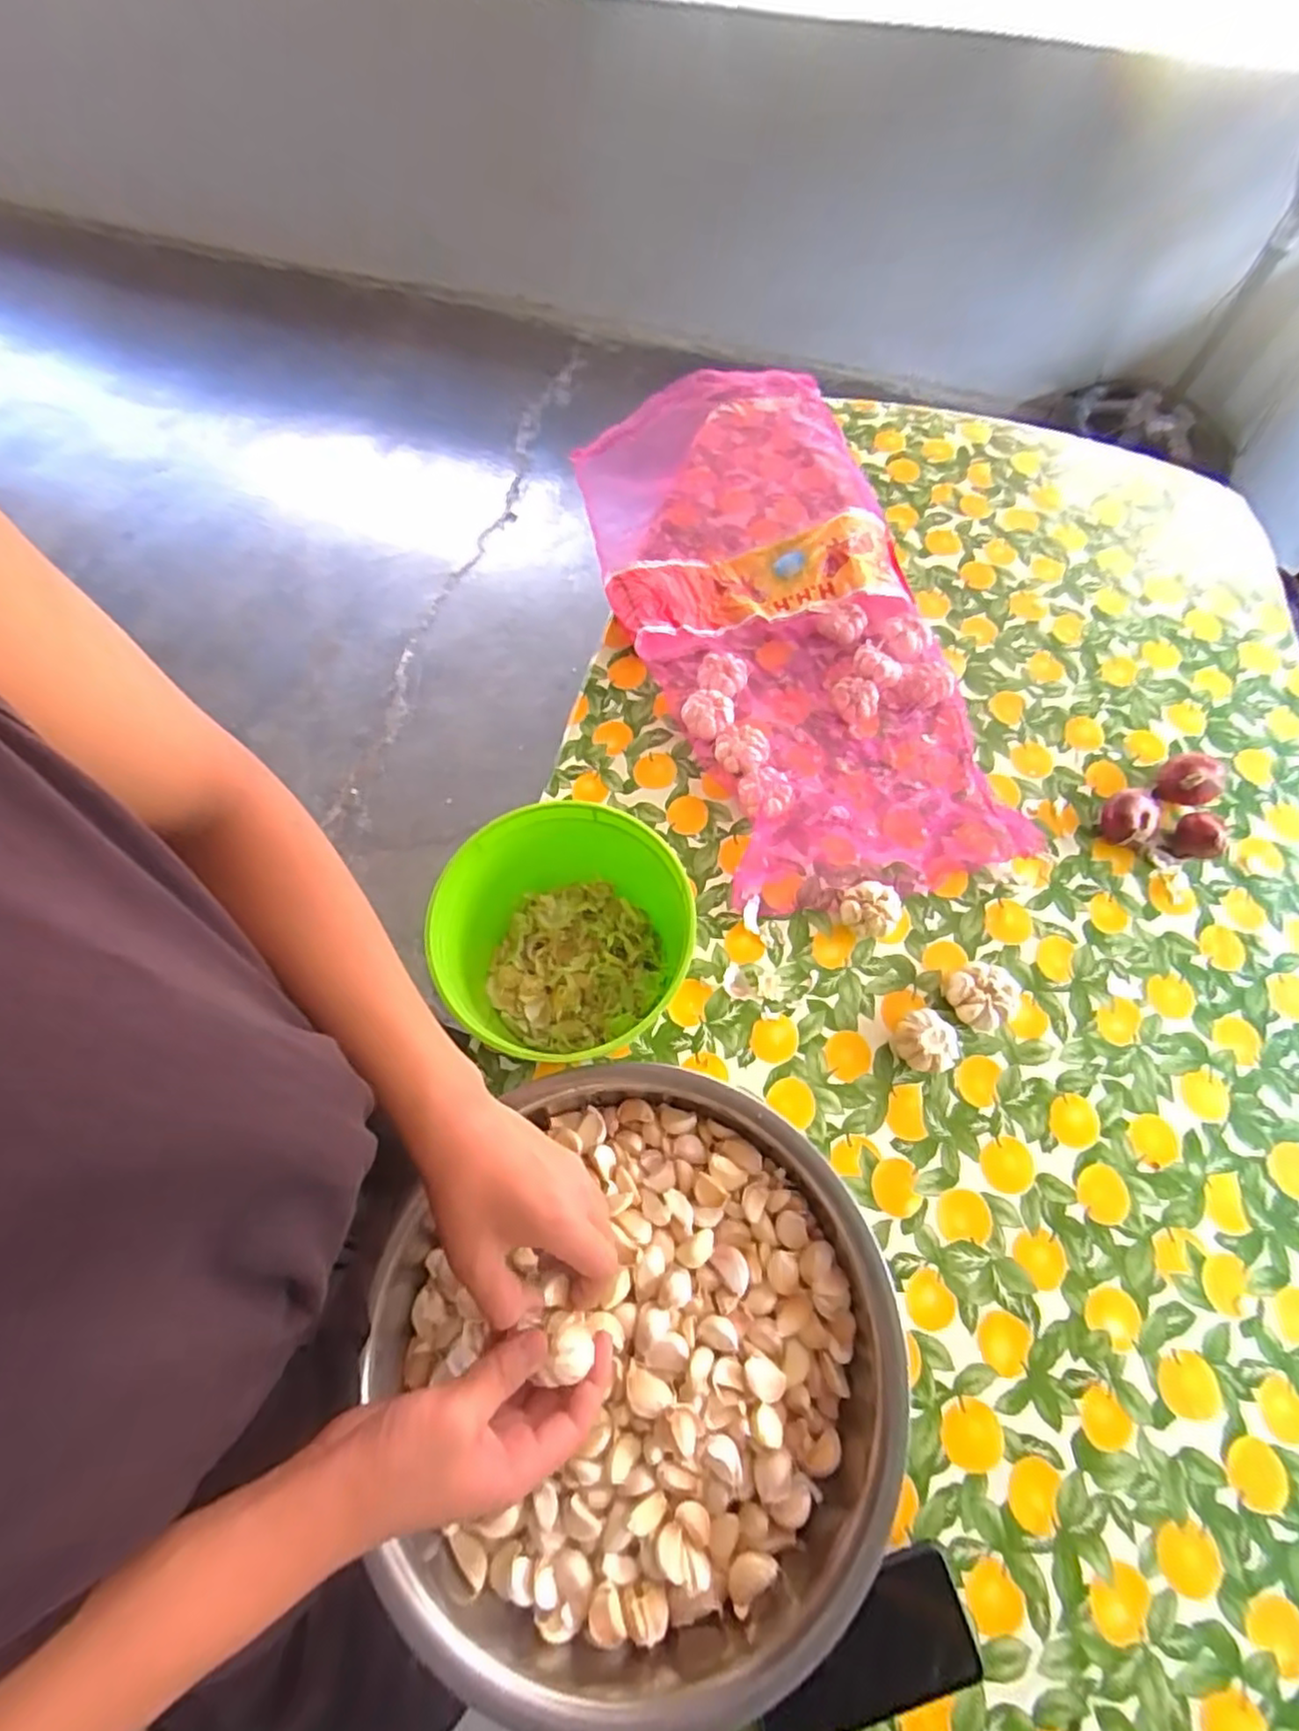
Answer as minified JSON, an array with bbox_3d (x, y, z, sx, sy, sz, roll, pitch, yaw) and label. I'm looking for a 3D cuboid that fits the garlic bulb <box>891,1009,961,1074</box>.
[{"bbox_3d":[0.264,0.170,0.661,0.055,0.036,0.060,0,66,0],"label":"garlic bulb"}]

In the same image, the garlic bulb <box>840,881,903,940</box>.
[{"bbox_3d":[0.229,0.044,0.715,0.059,0.034,0.059,0,66,0],"label":"garlic bulb"}]

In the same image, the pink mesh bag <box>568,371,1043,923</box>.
[{"bbox_3d":[0.152,-0.326,0.881,0.389,0.083,0.781,-10,66,-5],"label":"pink mesh bag"}]

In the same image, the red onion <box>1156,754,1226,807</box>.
[{"bbox_3d":[0.607,-0.092,0.777,0.058,0.053,0.053,0,66,0],"label":"red onion"}]

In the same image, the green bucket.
[{"bbox_3d":[-0.076,0.059,0.639,0.188,0.155,0.177,16,67,7],"label":"green bucket"}]

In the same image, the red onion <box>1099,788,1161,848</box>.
[{"bbox_3d":[0.520,-0.048,0.755,0.057,0.049,0.056,0,66,0],"label":"red onion"}]

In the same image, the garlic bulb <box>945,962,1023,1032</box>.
[{"bbox_3d":[0.328,0.128,0.678,0.065,0.037,0.063,0,66,0],"label":"garlic bulb"}]

